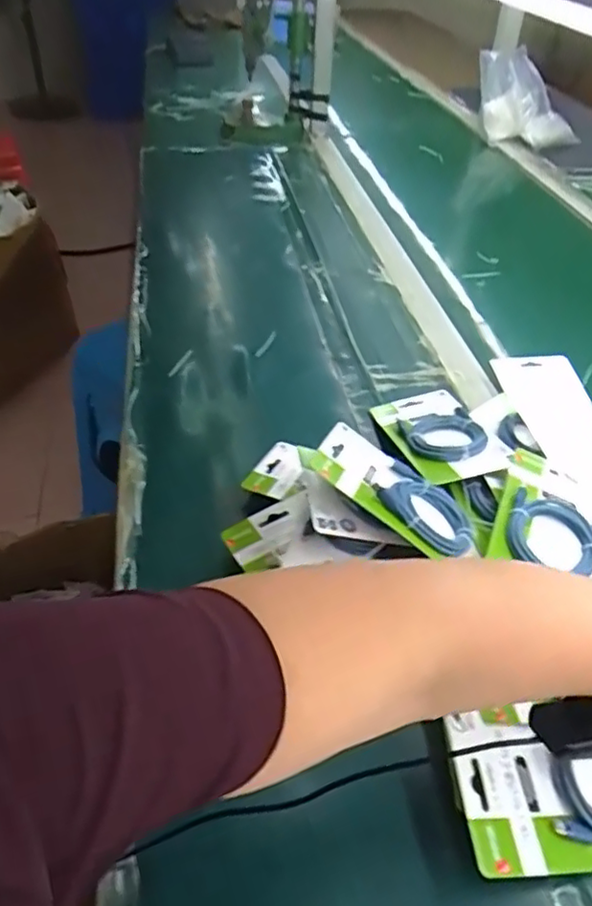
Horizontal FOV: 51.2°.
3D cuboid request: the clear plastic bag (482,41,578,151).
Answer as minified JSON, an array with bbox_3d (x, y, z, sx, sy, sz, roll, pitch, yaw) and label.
[{"bbox_3d":[0.571,-0.869,1.527,0.259,0.196,0.141,16,44,14],"label":"clear plastic bag"}]

